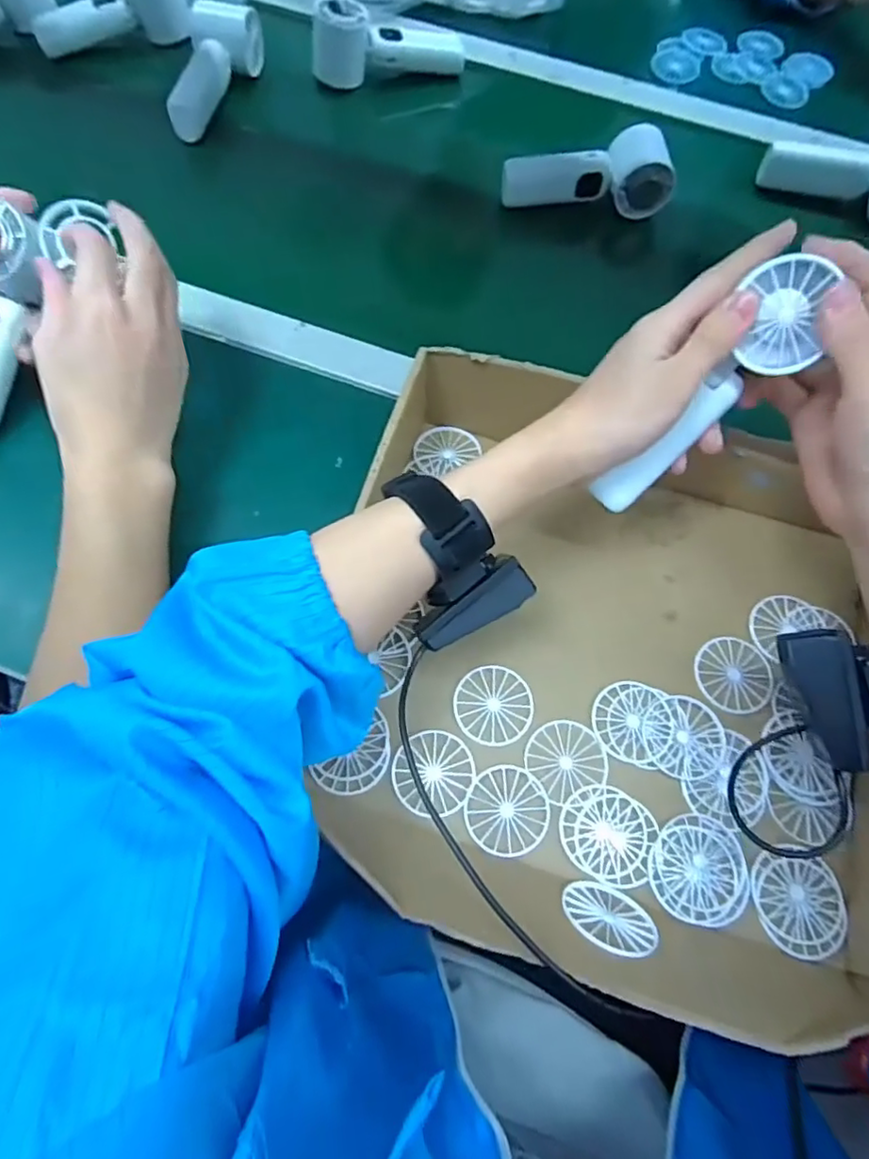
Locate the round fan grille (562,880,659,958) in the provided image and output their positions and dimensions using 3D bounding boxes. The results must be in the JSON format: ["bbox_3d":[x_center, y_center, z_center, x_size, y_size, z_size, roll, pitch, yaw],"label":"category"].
[{"bbox_3d":[0.094,0.182,0.325,0.049,0.048,0.004,14,101,-11],"label":"round fan grille"}]

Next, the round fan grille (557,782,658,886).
[{"bbox_3d":[0.102,0.150,0.355,0.055,0.004,0.049,26,70,7],"label":"round fan grille"}]

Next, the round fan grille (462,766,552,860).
[{"bbox_3d":[0.043,0.139,0.362,0.049,0.004,0.049,1,69,-2],"label":"round fan grille"}]

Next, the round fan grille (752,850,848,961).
[{"bbox_3d":[0.207,0.184,0.343,0.049,0.005,0.051,1,69,-2],"label":"round fan grille"}]

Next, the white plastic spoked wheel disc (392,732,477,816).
[{"bbox_3d":[-0.001,0.118,0.368,0.047,0.004,0.049,1,69,-2],"label":"white plastic spoked wheel disc"}]

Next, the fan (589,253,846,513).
[{"bbox_3d":[0.147,-0.096,0.327,0.043,0.149,0.027,50,36,15],"label":"fan"}]

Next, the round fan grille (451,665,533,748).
[{"bbox_3d":[0.038,0.080,0.387,0.049,0.004,0.050,1,69,-2],"label":"round fan grille"}]

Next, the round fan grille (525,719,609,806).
[{"bbox_3d":[0.082,0.111,0.375,0.048,0.004,0.044,1,69,-2],"label":"round fan grille"}]

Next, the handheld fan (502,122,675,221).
[{"bbox_3d":[0.140,-0.380,0.560,0.147,0.048,0.057,1,69,-2],"label":"handheld fan"}]

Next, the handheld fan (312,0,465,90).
[{"bbox_3d":[-0.048,-0.557,0.622,0.156,0.059,0.045,-9,70,-6],"label":"handheld fan"}]

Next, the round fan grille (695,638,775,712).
[{"bbox_3d":[0.197,0.063,0.399,0.047,0.008,0.049,1,69,-2],"label":"round fan grille"}]

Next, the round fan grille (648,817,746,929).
[{"bbox_3d":[0.153,0.167,0.349,0.055,0.004,0.056,1,69,-2],"label":"round fan grille"}]

